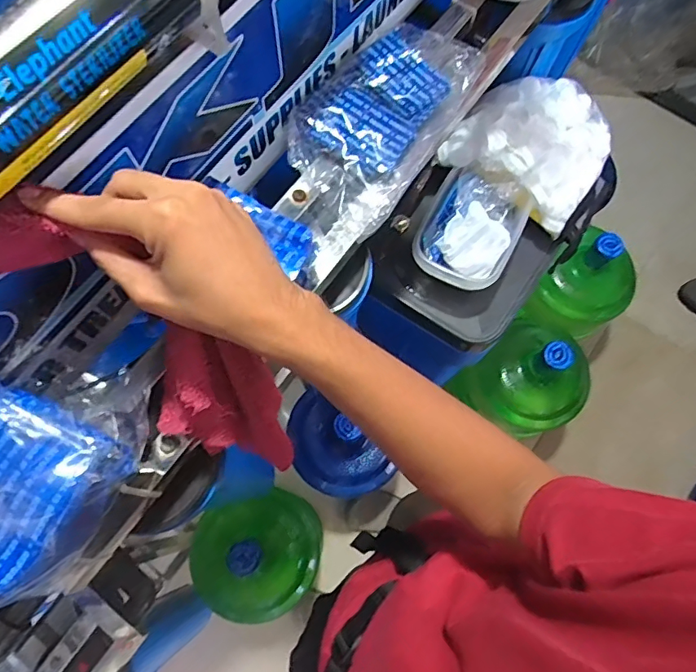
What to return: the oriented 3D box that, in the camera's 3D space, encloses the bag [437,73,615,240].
[{"bbox_3d":[0.263,-0.270,0.696,0.192,0.079,0.215,36,76,10],"label":"bag"}]

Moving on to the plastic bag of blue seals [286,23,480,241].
[{"bbox_3d":[0.027,-0.209,0.476,0.118,0.028,0.224,28,75,8],"label":"plastic bag of blue seals"}]

